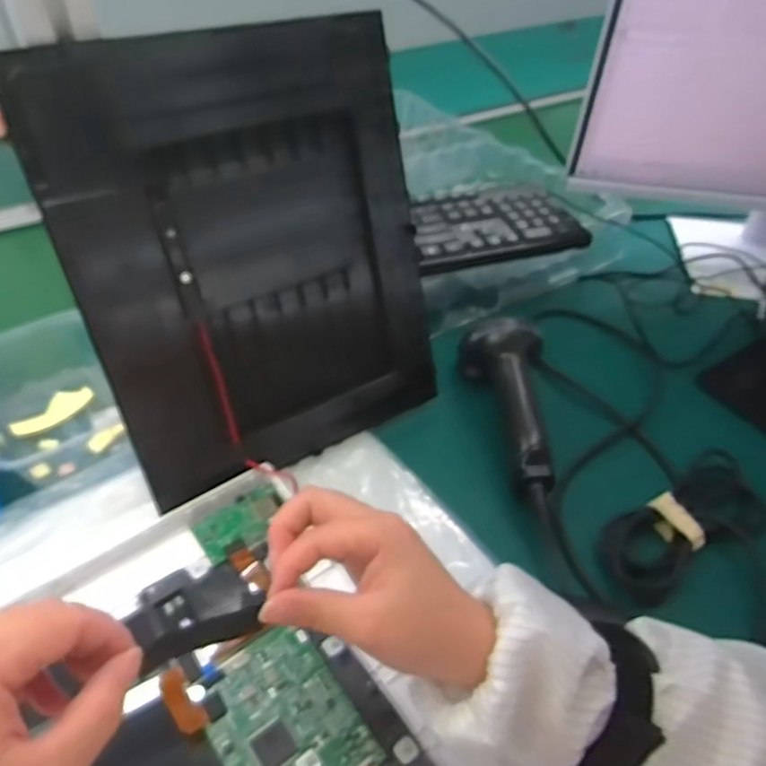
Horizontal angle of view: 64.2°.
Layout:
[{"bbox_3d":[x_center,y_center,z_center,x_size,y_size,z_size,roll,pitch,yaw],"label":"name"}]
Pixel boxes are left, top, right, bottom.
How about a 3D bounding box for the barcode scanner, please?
[{"bbox_3d":[0.114,0.021,0.509,0.063,0.062,0.161,-5,55,-6],"label":"barcode scanner"}]

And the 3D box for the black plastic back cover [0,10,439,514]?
[{"bbox_3d":[-0.076,-0.078,0.421,0.246,0.287,0.018,-25,29,-28],"label":"black plastic back cover"}]

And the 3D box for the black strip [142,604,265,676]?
[{"bbox_3d":[-0.075,0.105,0.255,0.047,0.004,0.011,-13,79,-25],"label":"black strip"}]

